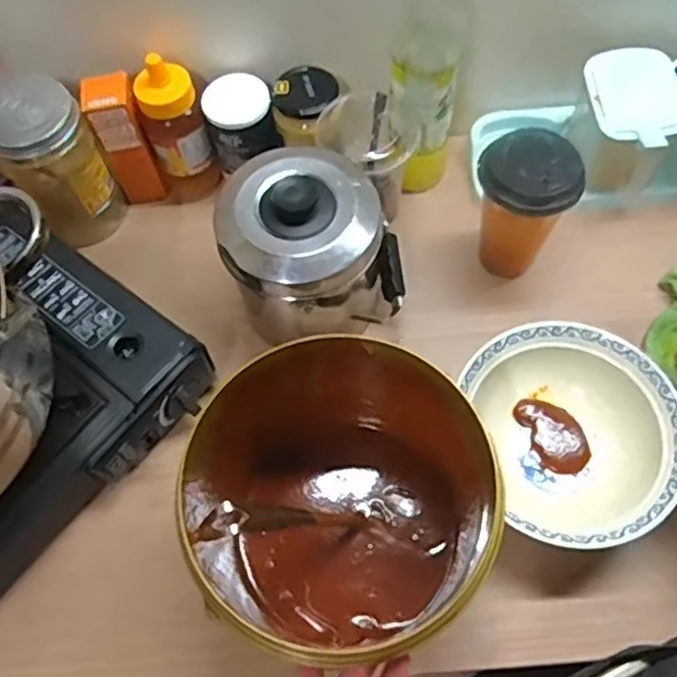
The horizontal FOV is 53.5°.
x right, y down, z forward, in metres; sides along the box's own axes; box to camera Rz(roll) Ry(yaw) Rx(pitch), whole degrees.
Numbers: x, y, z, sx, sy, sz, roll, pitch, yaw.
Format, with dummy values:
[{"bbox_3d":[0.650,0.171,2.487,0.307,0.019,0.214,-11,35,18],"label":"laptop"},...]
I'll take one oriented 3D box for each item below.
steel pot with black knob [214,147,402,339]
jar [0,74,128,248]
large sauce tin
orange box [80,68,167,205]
[{"bbox_3d":[-0.021,-0.082,0.610,0.150,0.154,0.138,-2,61,3],"label":"steel pot with black knob"},{"bbox_3d":[-0.291,-0.184,0.694,0.090,0.164,0.100,-27,63,-11],"label":"jar"},{"bbox_3d":[-0.004,0.121,0.489,0.173,0.174,0.189,-2,61,3],"label":"large sauce tin"},{"bbox_3d":[-0.217,-0.202,0.695,0.048,0.147,0.033,-15,62,-5],"label":"orange box"}]

